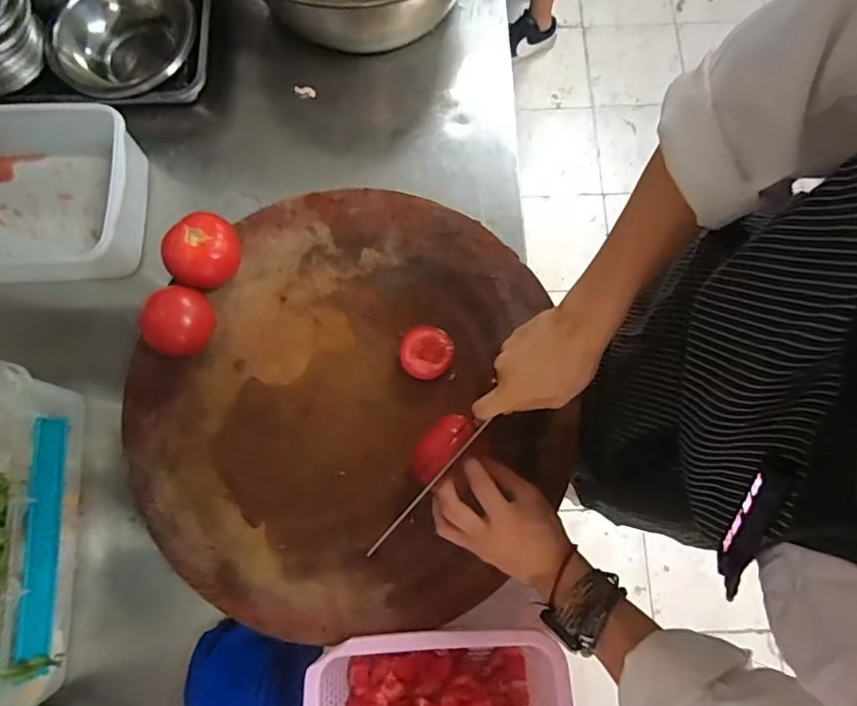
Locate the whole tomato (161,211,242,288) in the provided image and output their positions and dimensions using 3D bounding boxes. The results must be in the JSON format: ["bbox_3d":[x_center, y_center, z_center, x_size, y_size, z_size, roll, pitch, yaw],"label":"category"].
[{"bbox_3d":[-0.238,-0.106,0.557,0.071,0.057,0.080,38,80,8],"label":"whole tomato"}]

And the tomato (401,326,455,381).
[{"bbox_3d":[-0.001,0.000,0.563,0.055,0.021,0.059,0,77,1],"label":"tomato"}]

